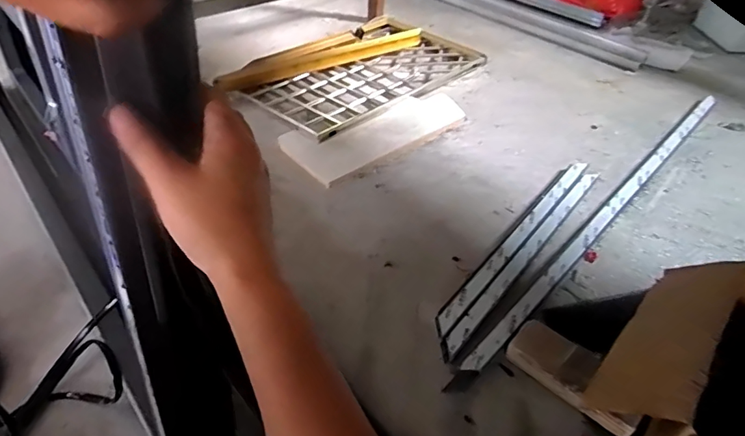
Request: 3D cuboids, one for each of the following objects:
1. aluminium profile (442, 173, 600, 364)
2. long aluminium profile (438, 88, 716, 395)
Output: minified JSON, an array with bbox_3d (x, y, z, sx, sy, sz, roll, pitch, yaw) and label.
[{"bbox_3d":[0.315,0.058,0.938,0.031,0.007,0.614,31,51,27],"label":"aluminium profile"},{"bbox_3d":[0.555,-0.041,1.059,0.036,0.030,1.215,34,53,29],"label":"long aluminium profile"}]

